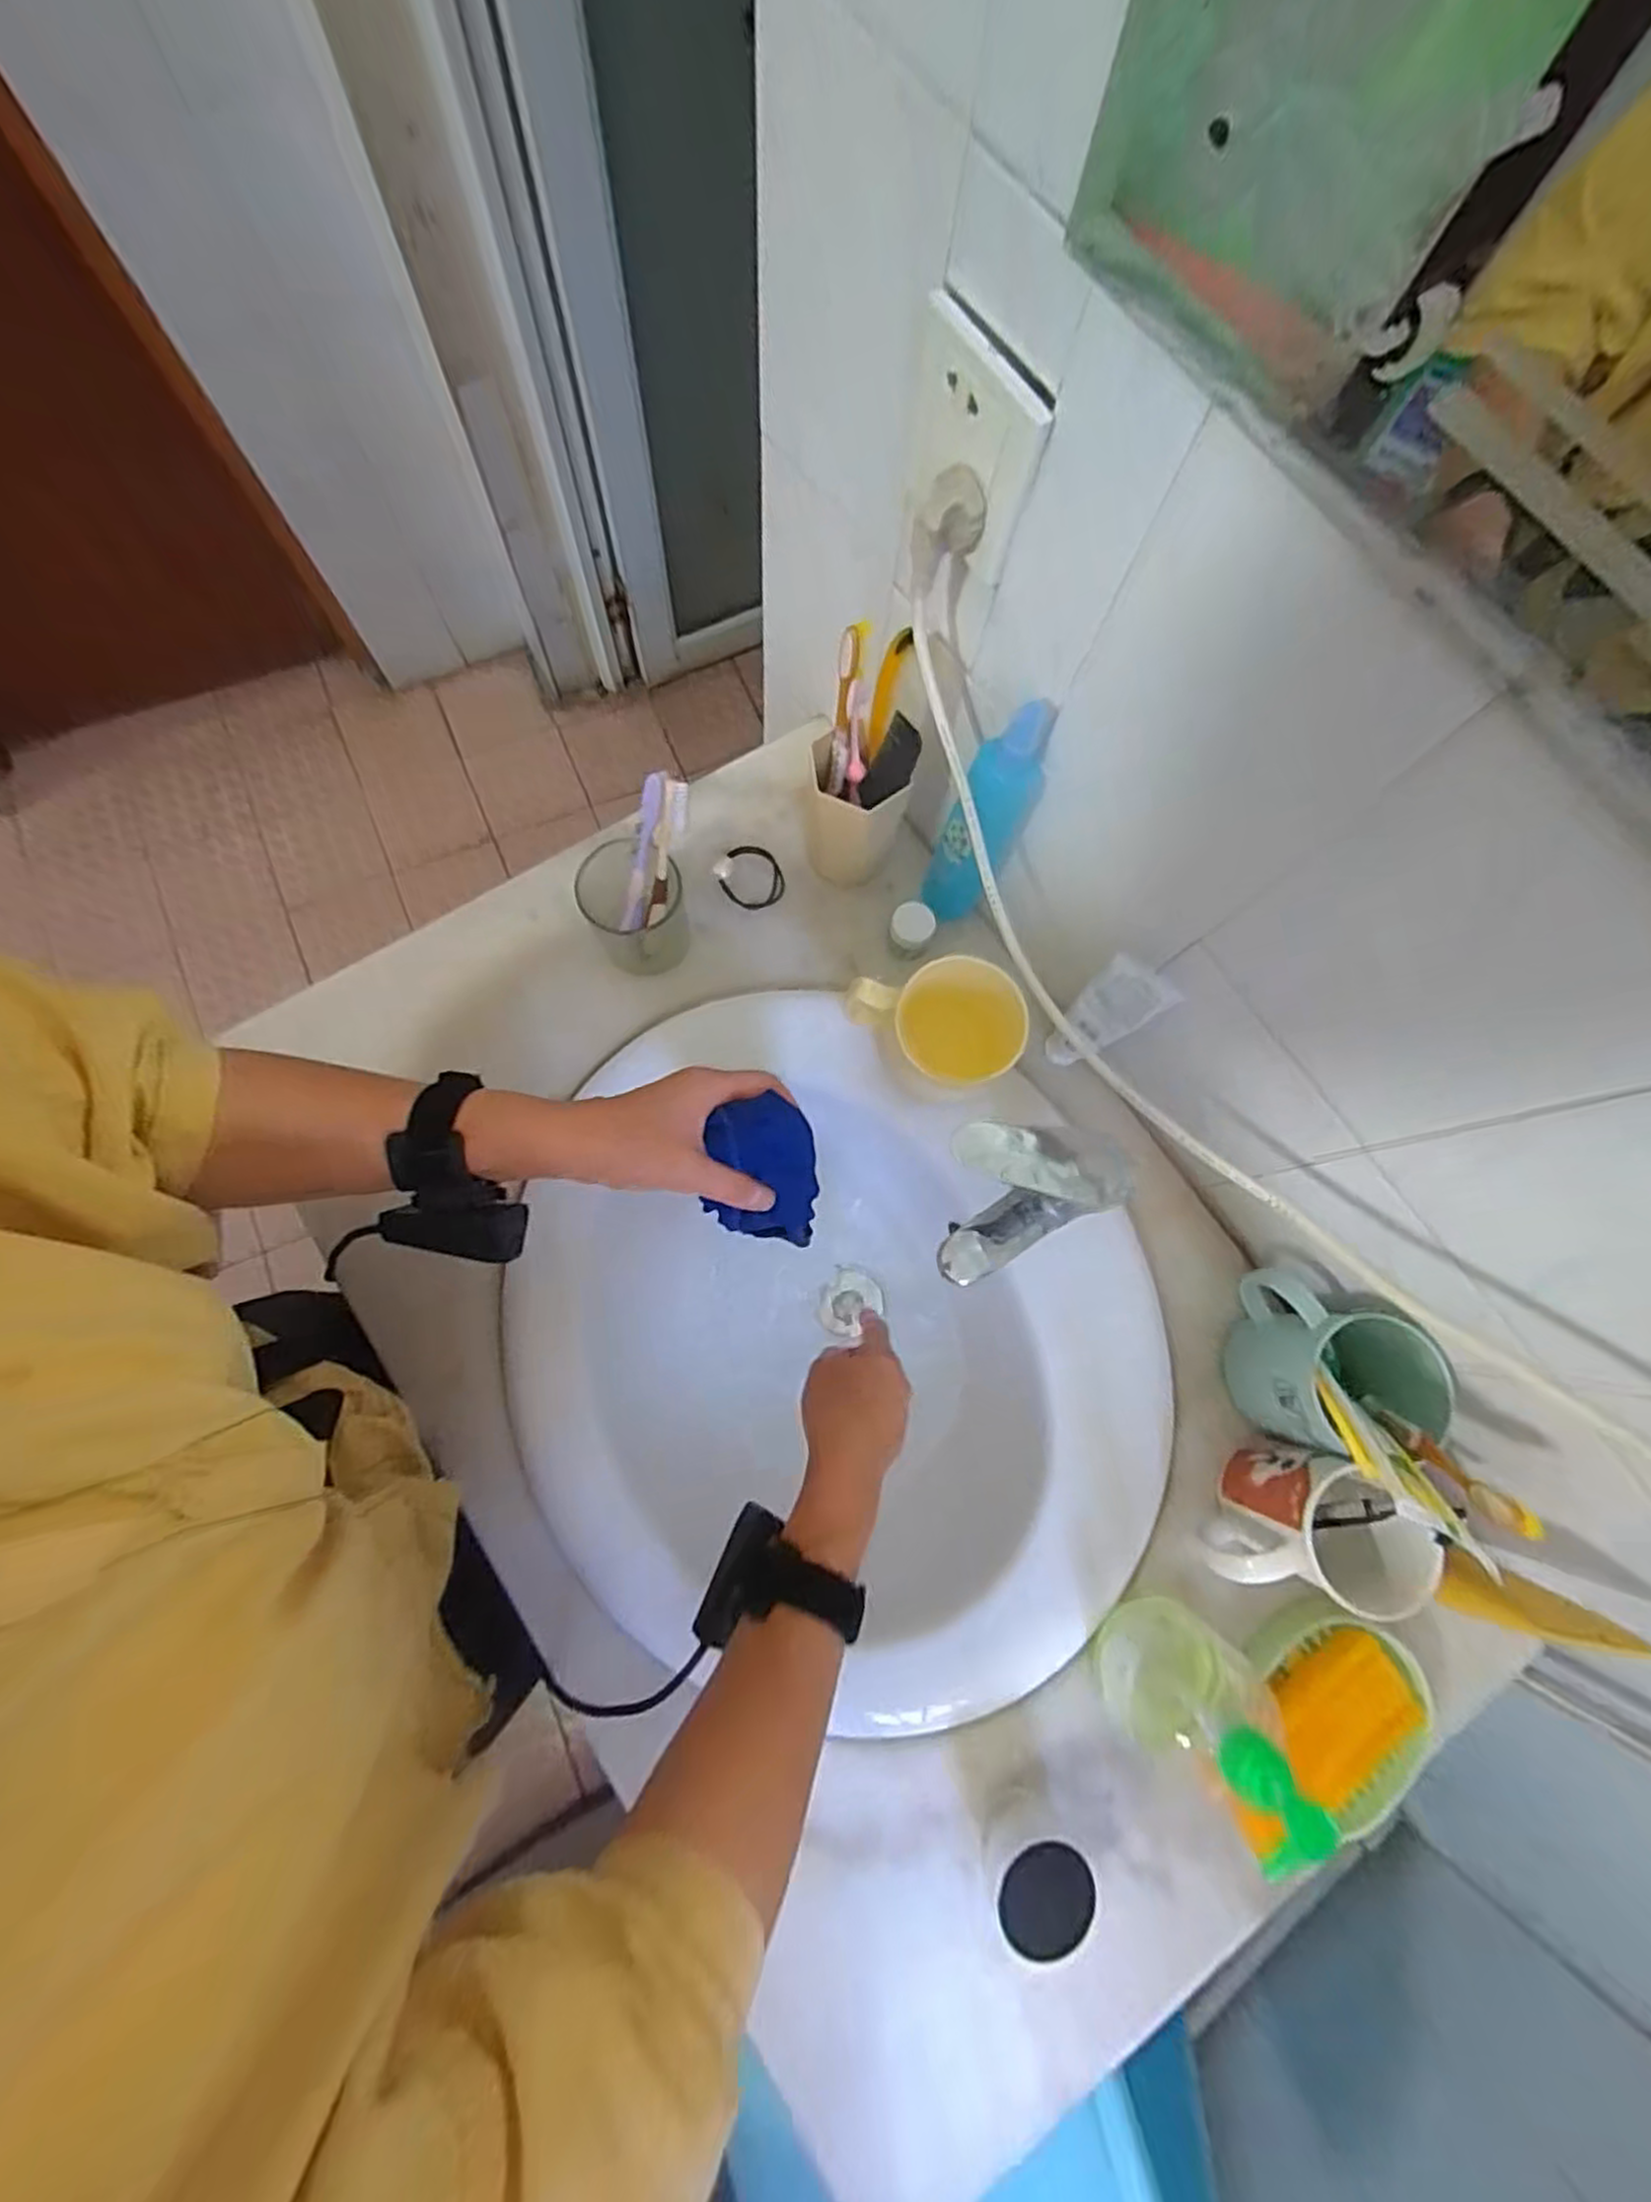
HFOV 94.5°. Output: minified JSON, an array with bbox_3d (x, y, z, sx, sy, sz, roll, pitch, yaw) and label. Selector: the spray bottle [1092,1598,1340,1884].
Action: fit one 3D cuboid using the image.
[{"bbox_3d":[0.223,0.355,0.427,0.083,0.160,0.082,-38,82,-11],"label":"spray bottle"}]

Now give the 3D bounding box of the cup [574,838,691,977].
[{"bbox_3d":[-0.140,-0.143,0.569,0.070,0.079,0.068,1,76,-3],"label":"cup"}]

